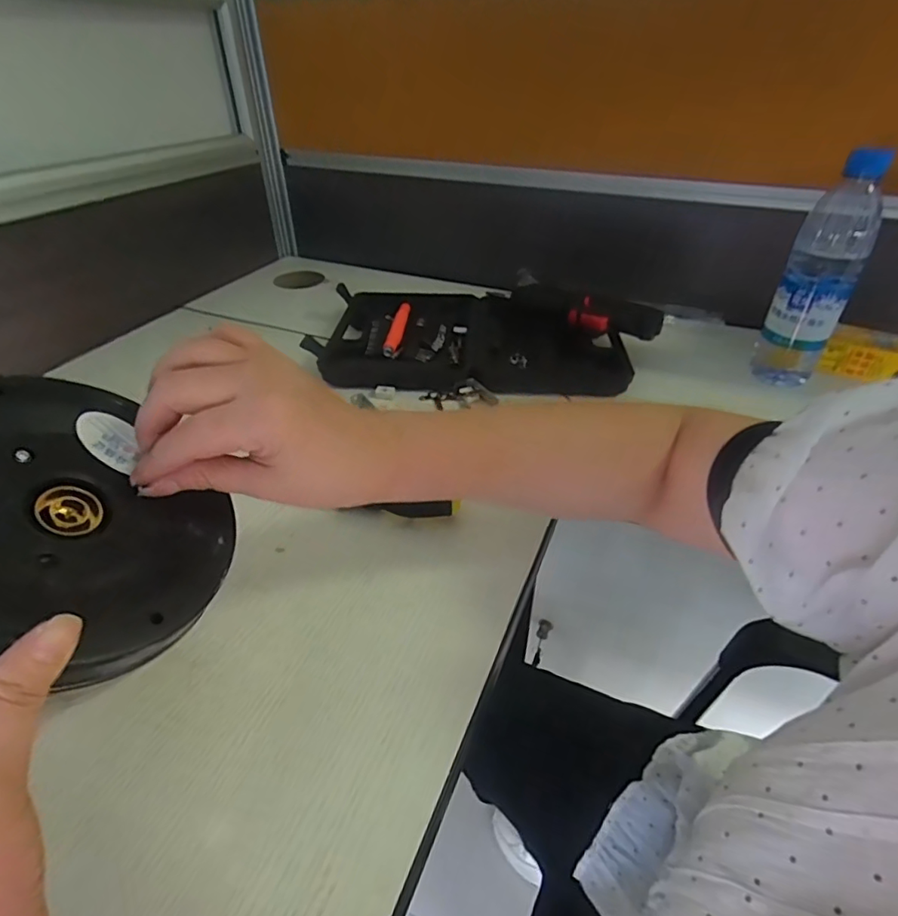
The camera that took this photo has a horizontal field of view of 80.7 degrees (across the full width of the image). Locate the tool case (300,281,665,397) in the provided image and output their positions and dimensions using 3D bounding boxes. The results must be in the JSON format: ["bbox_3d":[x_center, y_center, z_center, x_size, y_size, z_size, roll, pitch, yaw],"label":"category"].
[{"bbox_3d":[0.036,-0.160,0.626,0.372,0.062,0.223,0,38,0],"label":"tool case"}]

